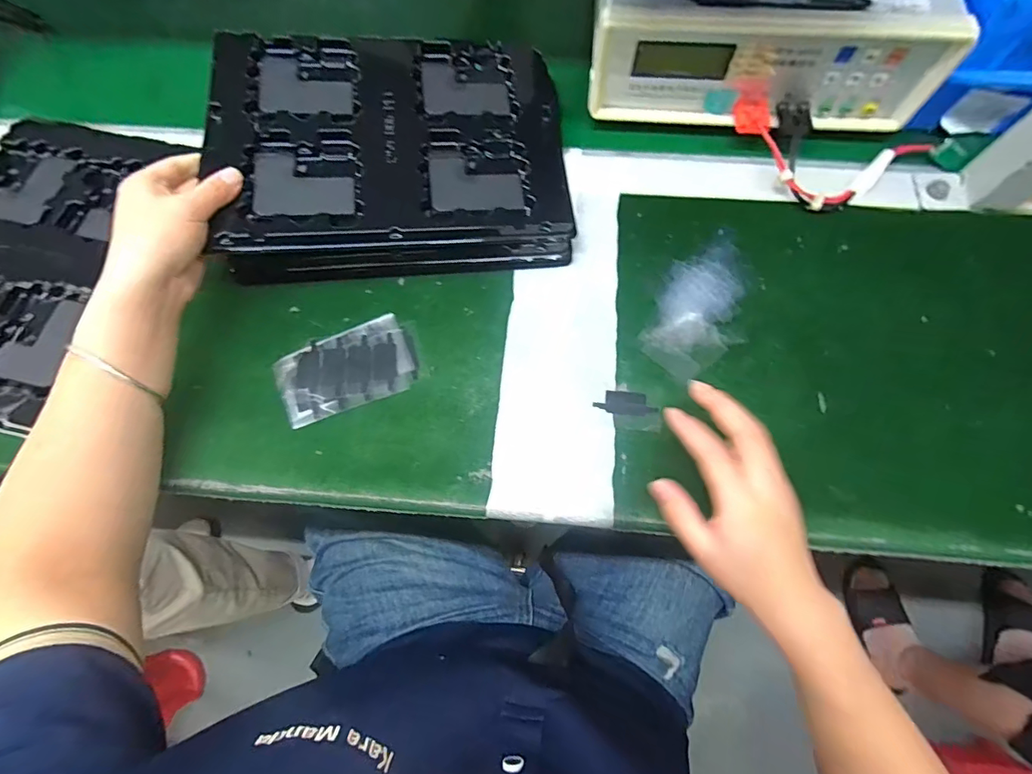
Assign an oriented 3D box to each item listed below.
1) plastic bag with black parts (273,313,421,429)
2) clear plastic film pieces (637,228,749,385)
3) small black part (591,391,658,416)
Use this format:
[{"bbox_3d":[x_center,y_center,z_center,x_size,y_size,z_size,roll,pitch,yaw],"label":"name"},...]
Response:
[{"bbox_3d":[-0.138,-0.016,0.382,0.113,0.006,0.067,-20,72,-5],"label":"plastic bag with black parts"},{"bbox_3d":[0.160,-0.072,0.395,0.070,0.004,0.142,25,74,10],"label":"clear plastic film pieces"},{"bbox_3d":[0.087,0.012,0.367,0.049,0.004,0.018,7,71,4],"label":"small black part"}]

